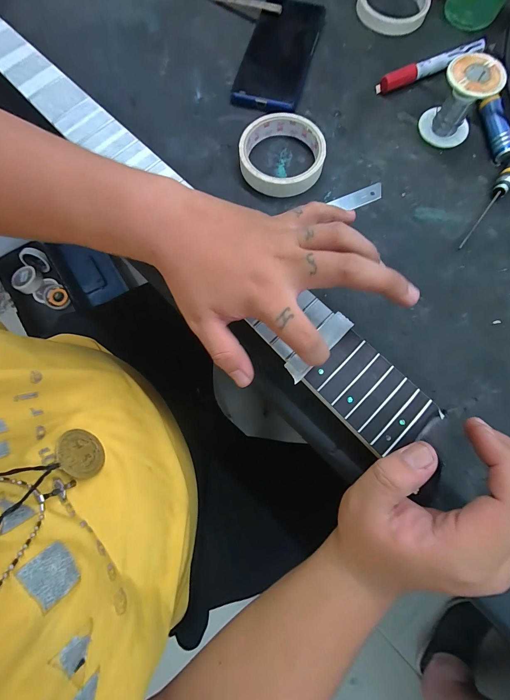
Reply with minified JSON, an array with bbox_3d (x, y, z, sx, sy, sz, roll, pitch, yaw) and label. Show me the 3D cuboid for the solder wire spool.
[{"bbox_3d":[0.215,-0.260,0.305,0.051,0.058,0.051,0,78,2],"label":"solder wire spool"}]

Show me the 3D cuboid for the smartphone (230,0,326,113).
[{"bbox_3d":[0.029,-0.358,0.351,0.079,0.011,0.166,15,79,5],"label":"smartphone"}]

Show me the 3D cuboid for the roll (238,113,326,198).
[{"bbox_3d":[0.029,-0.211,0.313,0.088,0.022,0.087,0,78,2],"label":"roll"}]

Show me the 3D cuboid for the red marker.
[{"bbox_3d":[0.203,-0.331,0.340,0.119,0.017,0.015,-22,78,-3],"label":"red marker"}]

